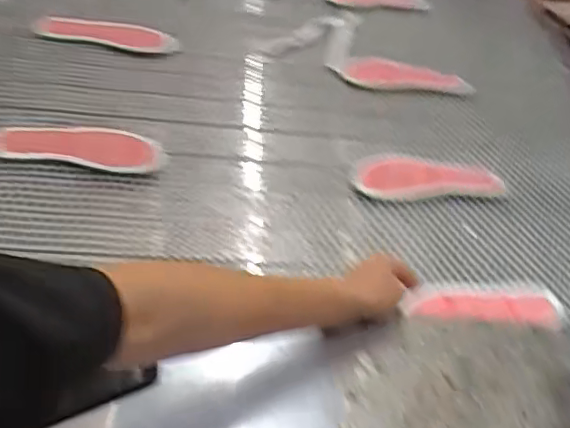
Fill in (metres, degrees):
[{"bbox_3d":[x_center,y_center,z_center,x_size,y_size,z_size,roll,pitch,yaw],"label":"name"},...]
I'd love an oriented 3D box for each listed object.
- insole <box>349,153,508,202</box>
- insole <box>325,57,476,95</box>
[{"bbox_3d":[0.211,-0.058,0.869,0.217,0.015,0.098,-4,46,-10],"label":"insole"},{"bbox_3d":[0.199,-0.239,1.000,0.245,0.023,0.087,8,43,11],"label":"insole"}]

